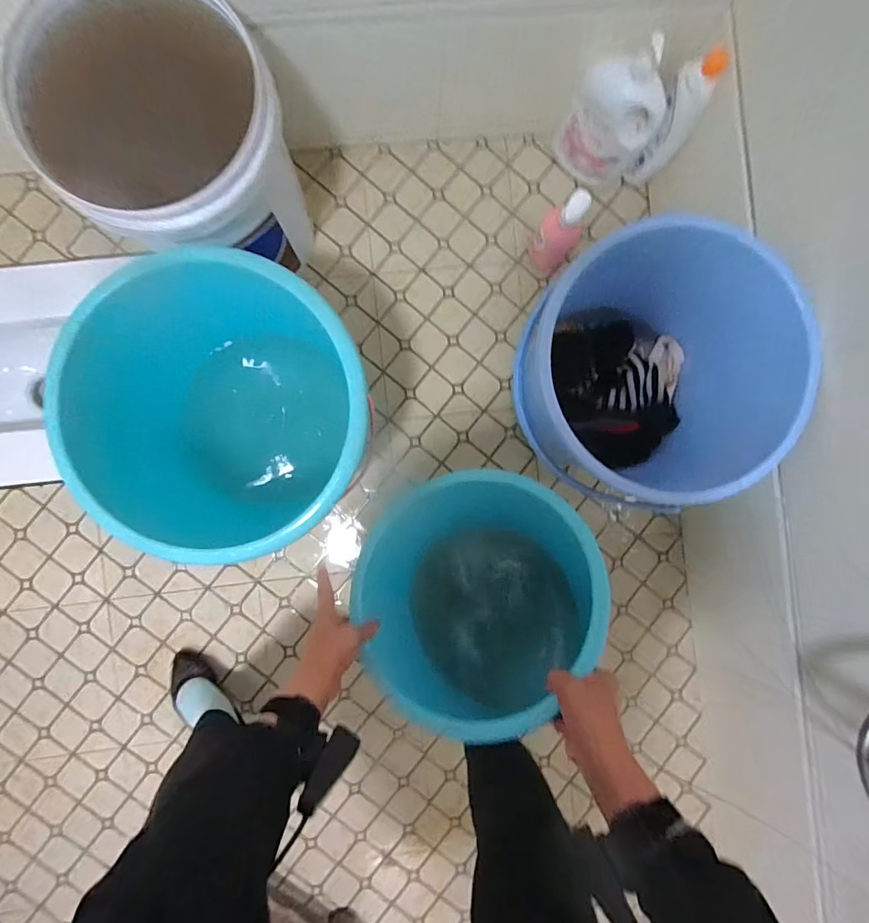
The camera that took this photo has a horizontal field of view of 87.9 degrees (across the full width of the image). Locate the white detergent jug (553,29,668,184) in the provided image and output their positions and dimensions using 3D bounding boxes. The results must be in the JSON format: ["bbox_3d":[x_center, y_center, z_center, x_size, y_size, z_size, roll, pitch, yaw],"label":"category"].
[{"bbox_3d":[0.313,-0.601,0.802,0.091,0.251,0.131,-38,93,-3],"label":"white detergent jug"}]

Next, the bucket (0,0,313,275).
[{"bbox_3d":[-0.372,-0.441,0.719,0.298,0.377,0.287,0,90,-4],"label":"bucket"}]

